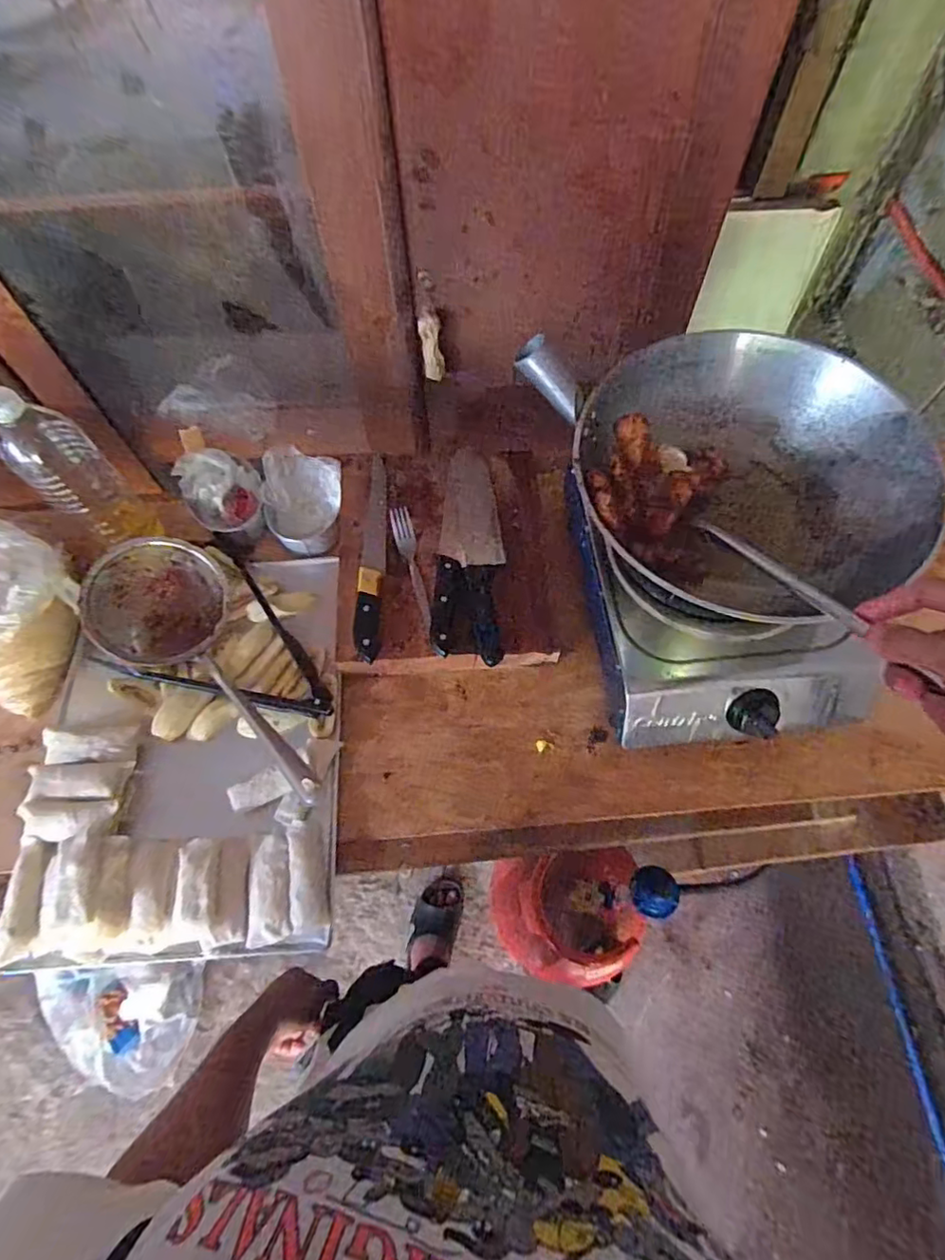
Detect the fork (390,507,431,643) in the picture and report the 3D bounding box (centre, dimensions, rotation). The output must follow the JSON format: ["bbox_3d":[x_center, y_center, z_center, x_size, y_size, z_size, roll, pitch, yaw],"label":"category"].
[{"bbox_3d":[-0.071,-0.073,0.699,0.024,0.016,0.169,-13,67,-4],"label":"fork"}]

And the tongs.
[{"bbox_3d":[-0.283,-0.009,0.708,0.282,0.018,0.194,14,68,8],"label":"tongs"}]

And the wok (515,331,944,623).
[{"bbox_3d":[0.268,-0.171,0.600,0.347,0.153,0.299,-19,68,-6],"label":"wok"}]

